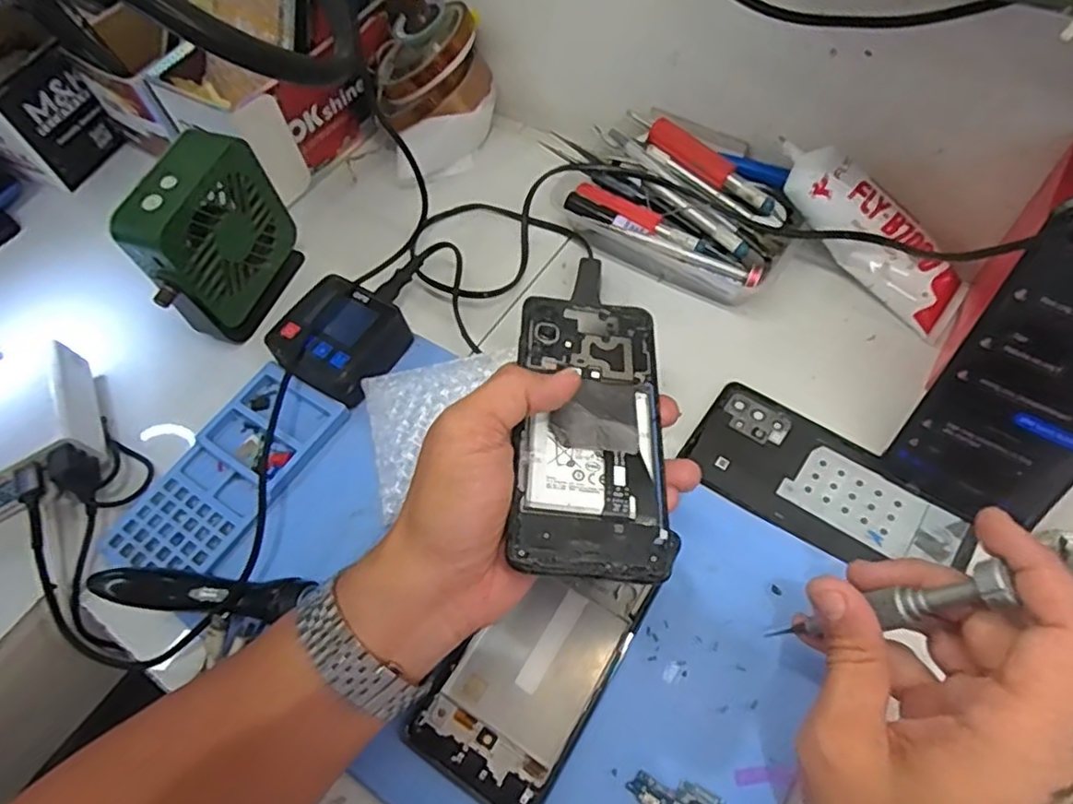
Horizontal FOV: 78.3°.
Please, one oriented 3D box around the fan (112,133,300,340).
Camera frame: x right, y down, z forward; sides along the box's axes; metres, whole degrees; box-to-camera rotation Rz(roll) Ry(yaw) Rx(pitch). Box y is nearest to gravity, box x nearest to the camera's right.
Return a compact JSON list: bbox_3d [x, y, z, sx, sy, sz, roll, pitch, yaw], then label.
[{"bbox_3d":[-0.217,-0.106,0.443,0.040,0.112,0.106,16,61,13],"label":"fan"}]

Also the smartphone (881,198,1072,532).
[{"bbox_3d":[0.243,-0.008,0.317,0.076,0.157,0.005,31,40,20],"label":"smartphone"}]

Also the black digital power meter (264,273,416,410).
[{"bbox_3d":[-0.131,-0.041,0.435,0.074,0.029,0.074,26,64,18],"label":"black digital power meter"}]

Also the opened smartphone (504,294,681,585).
[{"bbox_3d":[0.027,0.010,0.328,0.070,0.014,0.157,1,55,4],"label":"opened smartphone"}]

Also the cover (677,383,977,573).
[{"bbox_3d":[0.166,0.049,0.381,0.154,0.005,0.072,32,66,20],"label":"cover"}]

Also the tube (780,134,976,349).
[{"bbox_3d":[0.209,-0.103,0.420,0.146,0.042,0.033,43,66,-9],"label":"tube"}]

